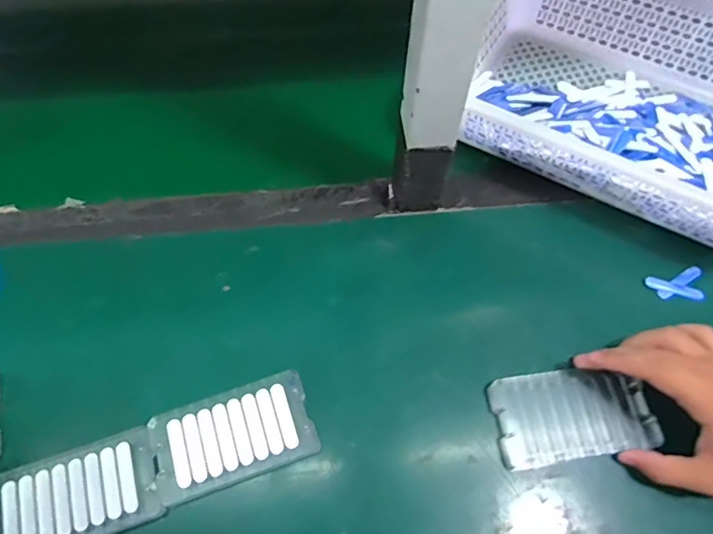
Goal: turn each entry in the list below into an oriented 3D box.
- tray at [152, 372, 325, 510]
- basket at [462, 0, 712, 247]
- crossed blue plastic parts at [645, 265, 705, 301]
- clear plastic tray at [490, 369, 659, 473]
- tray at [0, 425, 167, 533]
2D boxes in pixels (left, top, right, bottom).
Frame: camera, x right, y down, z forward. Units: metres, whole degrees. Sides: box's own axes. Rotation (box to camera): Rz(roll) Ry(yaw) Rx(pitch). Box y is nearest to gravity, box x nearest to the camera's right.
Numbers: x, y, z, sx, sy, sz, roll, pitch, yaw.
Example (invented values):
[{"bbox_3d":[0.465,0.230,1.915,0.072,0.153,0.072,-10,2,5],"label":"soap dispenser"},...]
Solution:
[{"bbox_3d":[-0.096,0.130,0.404,0.120,0.006,0.070,-18,64,-10],"label":"tray"},{"bbox_3d":[0.277,-0.168,0.521,0.338,0.082,0.256,26,65,13],"label":"basket"},{"bbox_3d":[0.296,0.018,0.474,0.055,0.006,0.031,-13,63,-7],"label":"crossed blue plastic parts"},{"bbox_3d":[0.173,0.117,0.416,0.123,0.014,0.067,-8,63,-4],"label":"clear plastic tray"},{"bbox_3d":[-0.209,0.170,0.382,0.122,0.006,0.070,-17,64,-9],"label":"tray"}]

